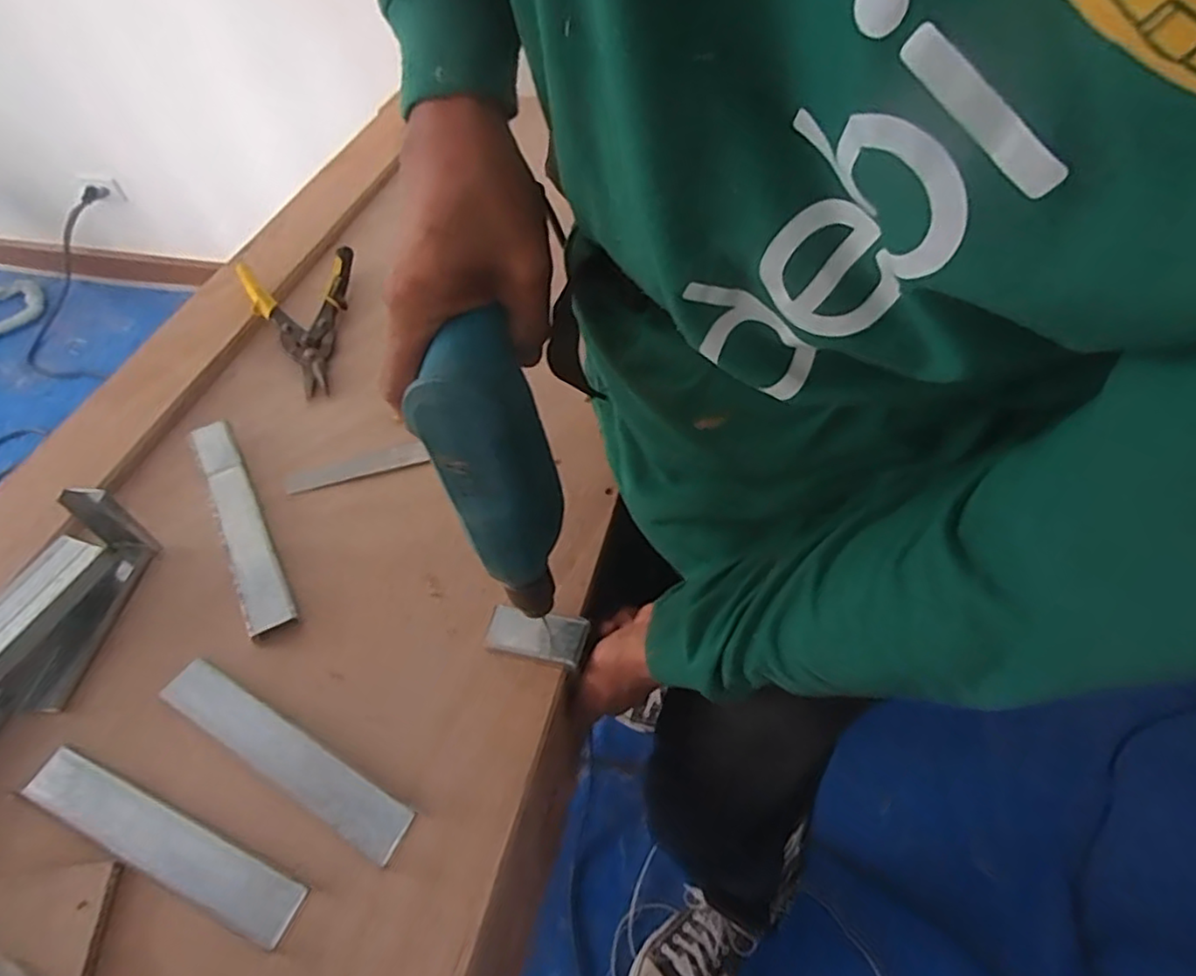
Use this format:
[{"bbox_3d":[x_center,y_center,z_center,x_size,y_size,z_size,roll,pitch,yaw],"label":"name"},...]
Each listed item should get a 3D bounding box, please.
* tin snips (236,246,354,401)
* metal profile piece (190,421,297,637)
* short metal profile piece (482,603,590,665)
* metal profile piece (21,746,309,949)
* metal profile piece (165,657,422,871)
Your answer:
[{"bbox_3d":[-0.327,-0.203,0.761,0.131,0.032,0.231,-23,54,-14],"label":"tin snips"},{"bbox_3d":[-0.327,0.028,0.602,0.035,0.016,0.258,-26,55,-17],"label":"metal profile piece"},{"bbox_3d":[-0.047,0.113,0.510,0.074,0.007,0.035,8,52,8],"label":"short metal profile piece"},{"bbox_3d":[-0.293,0.236,0.442,0.223,0.012,0.034,18,55,16],"label":"metal profile piece"},{"bbox_3d":[-0.227,0.189,0.477,0.224,0.011,0.037,23,56,20],"label":"metal profile piece"}]

